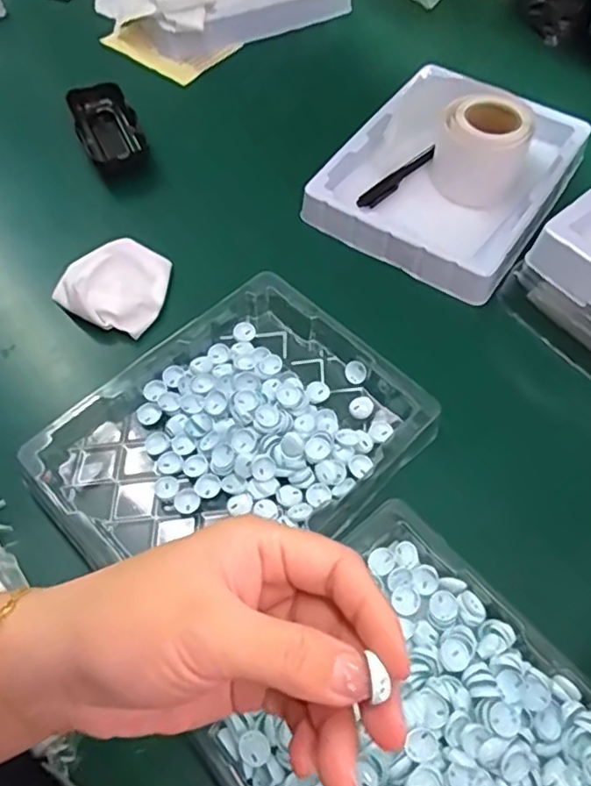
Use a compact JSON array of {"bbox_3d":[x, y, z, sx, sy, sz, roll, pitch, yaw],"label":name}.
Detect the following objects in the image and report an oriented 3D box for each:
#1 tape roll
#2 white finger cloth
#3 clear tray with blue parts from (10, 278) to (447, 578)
[{"bbox_3d":[0.154,-0.200,0.521,0.071,0.053,0.069,4,59,2],"label":"tape roll"},{"bbox_3d":[-0.138,-0.084,0.478,0.075,0.030,0.069,15,60,9],"label":"white finger cloth"},{"bbox_3d":[-0.039,0.031,0.408,0.221,0.029,0.168,-39,66,-21],"label":"clear tray with blue parts"}]

